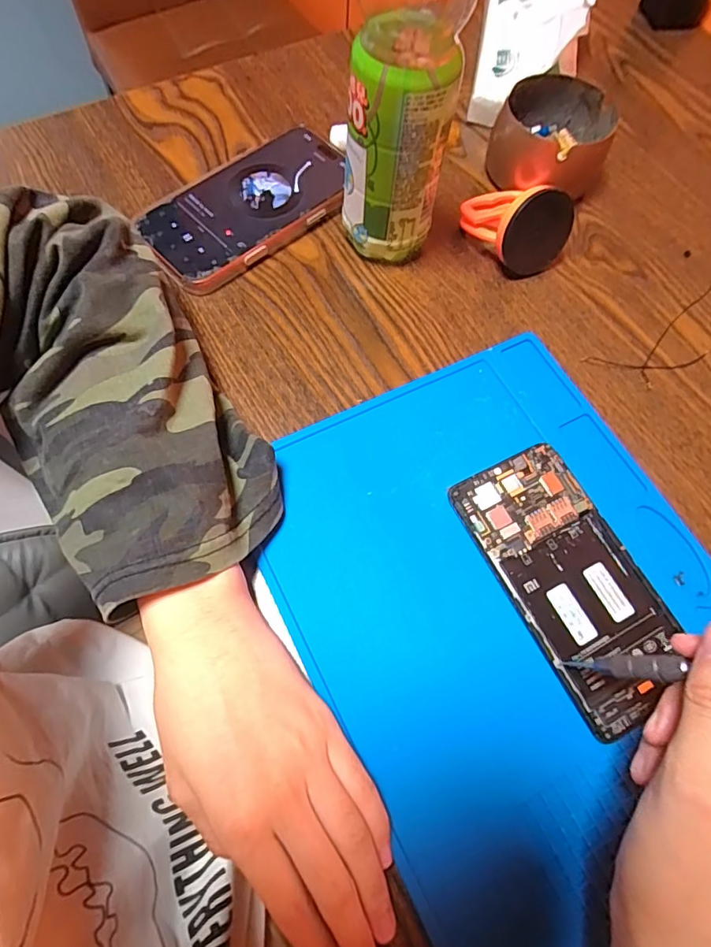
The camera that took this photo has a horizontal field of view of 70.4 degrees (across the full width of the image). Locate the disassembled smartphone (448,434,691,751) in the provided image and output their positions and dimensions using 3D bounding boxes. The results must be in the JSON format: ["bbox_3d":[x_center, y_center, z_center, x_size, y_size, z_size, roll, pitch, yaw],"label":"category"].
[{"bbox_3d":[0.118,0.056,0.276,0.072,0.009,0.144,-25,70,-13],"label":"disassembled smartphone"}]

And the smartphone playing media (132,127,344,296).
[{"bbox_3d":[-0.074,-0.194,0.367,0.160,0.017,0.080,-39,74,-17],"label":"smartphone playing media"}]

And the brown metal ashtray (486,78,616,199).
[{"bbox_3d":[0.150,-0.254,0.387,0.083,0.050,0.089,1,67,-3],"label":"brown metal ashtray"}]

